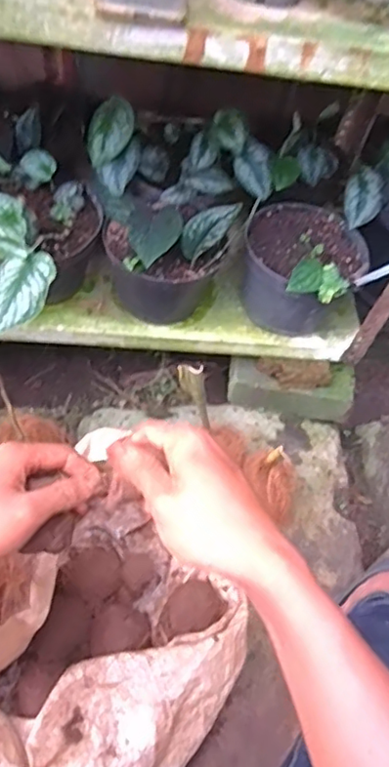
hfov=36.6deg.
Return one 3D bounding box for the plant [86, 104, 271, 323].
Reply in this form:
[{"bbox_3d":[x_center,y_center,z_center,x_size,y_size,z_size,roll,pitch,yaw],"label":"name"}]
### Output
[{"bbox_3d":[-0.015,-0.248,0.867,0.244,0.224,0.218,-10,61,-13],"label":"plant"}]

